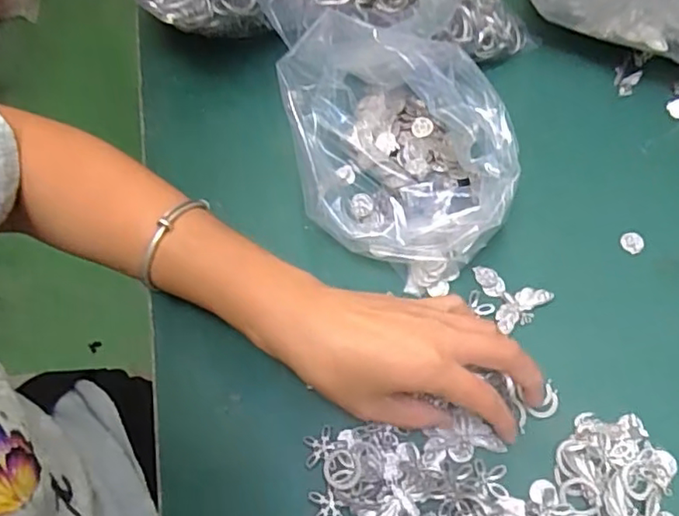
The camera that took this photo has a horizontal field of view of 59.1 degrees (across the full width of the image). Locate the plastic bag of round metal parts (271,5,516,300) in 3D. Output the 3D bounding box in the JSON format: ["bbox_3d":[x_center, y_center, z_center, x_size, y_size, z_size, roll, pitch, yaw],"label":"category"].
[{"bbox_3d":[0.032,-0.070,0.386,0.122,0.089,0.163,-14,66,-8],"label":"plastic bag of round metal parts"}]

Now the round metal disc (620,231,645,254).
[{"bbox_3d":[0.202,-0.011,0.411,0.016,0.004,0.015,1,65,-1],"label":"round metal disc"}]

